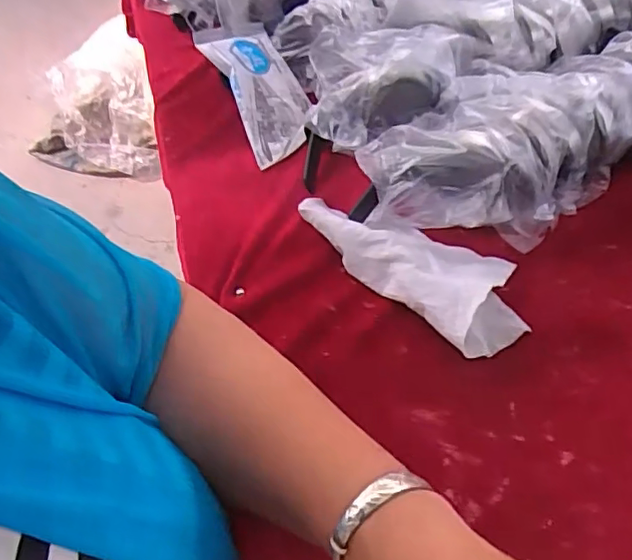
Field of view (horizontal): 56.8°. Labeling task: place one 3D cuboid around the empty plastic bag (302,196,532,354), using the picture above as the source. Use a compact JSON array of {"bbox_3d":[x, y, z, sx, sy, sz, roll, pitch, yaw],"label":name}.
[{"bbox_3d":[0.073,-0.019,0.423,0.080,0.032,0.178,-34,53,-23],"label":"empty plastic bag"}]

